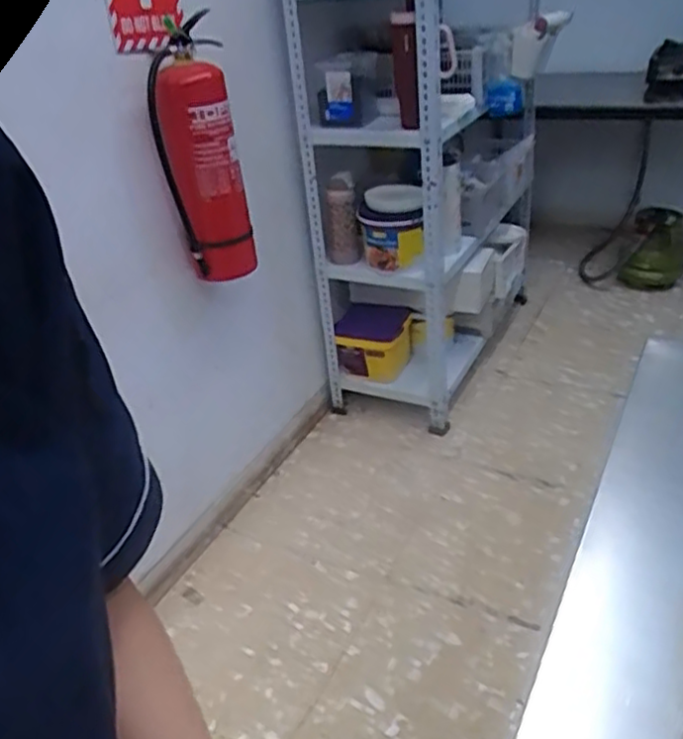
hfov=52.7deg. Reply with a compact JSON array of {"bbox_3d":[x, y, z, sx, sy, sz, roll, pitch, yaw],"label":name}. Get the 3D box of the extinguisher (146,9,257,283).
[{"bbox_3d":[-0.306,-0.444,1.506,0.166,0.475,0.194,-14,32,-11],"label":"extinguisher"}]

